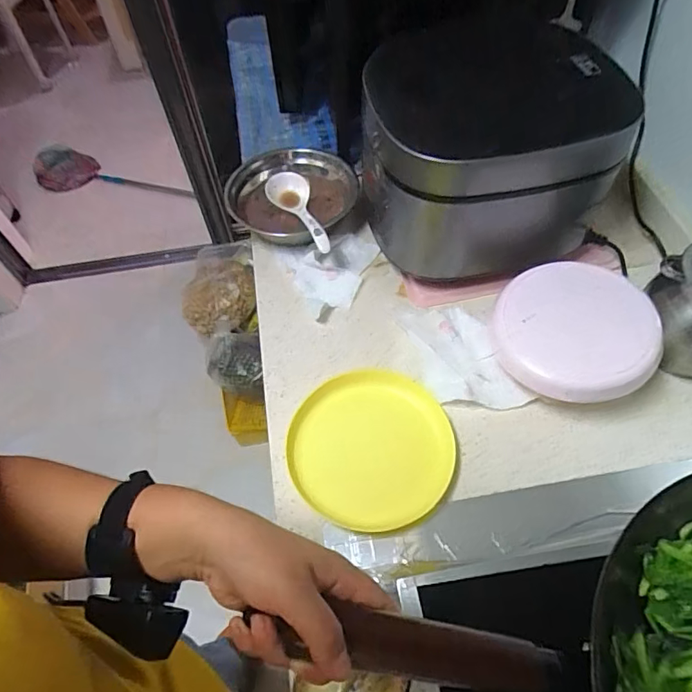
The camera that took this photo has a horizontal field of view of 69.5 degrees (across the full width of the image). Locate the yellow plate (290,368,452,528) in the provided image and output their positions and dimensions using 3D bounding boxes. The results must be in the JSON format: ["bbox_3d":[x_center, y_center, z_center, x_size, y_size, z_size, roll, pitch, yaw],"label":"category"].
[{"bbox_3d":[0.026,0.109,0.552,0.174,0.028,0.174,-1,58,2],"label":"yellow plate"}]

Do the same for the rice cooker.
[{"bbox_3d":[0.169,-0.286,0.685,0.283,0.200,0.350,-3,57,1],"label":"rice cooker"}]

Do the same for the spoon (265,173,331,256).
[{"bbox_3d":[-0.068,-0.200,0.736,0.064,0.033,0.210,-19,46,-9],"label":"spoon"}]

